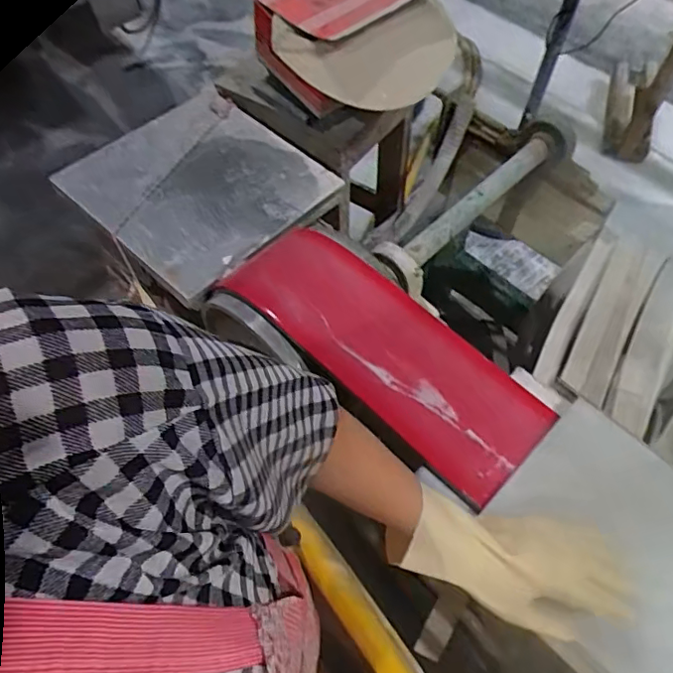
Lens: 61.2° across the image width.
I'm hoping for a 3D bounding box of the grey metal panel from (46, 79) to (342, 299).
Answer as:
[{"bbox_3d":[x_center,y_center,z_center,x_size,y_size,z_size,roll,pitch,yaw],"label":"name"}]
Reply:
[{"bbox_3d":[-0.196,-0.229,0.846,0.290,0.031,0.305,41,68,11],"label":"grey metal panel"}]

